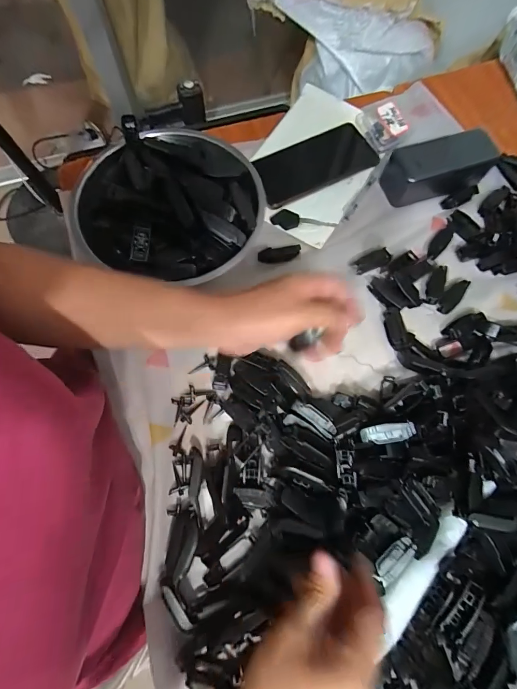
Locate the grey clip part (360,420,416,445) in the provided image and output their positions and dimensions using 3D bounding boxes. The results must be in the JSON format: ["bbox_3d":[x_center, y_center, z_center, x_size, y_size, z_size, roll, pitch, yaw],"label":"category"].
[{"bbox_3d":[0.123,0.085,0.315,0.048,0.004,0.018,-16,71,20],"label":"grey clip part"}]

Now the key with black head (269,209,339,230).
[{"bbox_3d":[0.058,-0.158,0.419,0.082,0.008,0.025,-1,72,-1],"label":"key with black head"}]

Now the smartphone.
[{"bbox_3d":[0.075,-0.242,0.446,0.158,0.014,0.077,-25,74,-9],"label":"smartphone"}]

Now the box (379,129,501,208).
[{"bbox_3d":[0.230,-0.227,0.419,0.129,0.050,0.060,-15,73,-5],"label":"box"}]

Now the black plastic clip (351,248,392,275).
[{"bbox_3d":[0.138,-0.102,0.404,0.045,0.005,0.021,-25,74,-9],"label":"black plastic clip"}]

